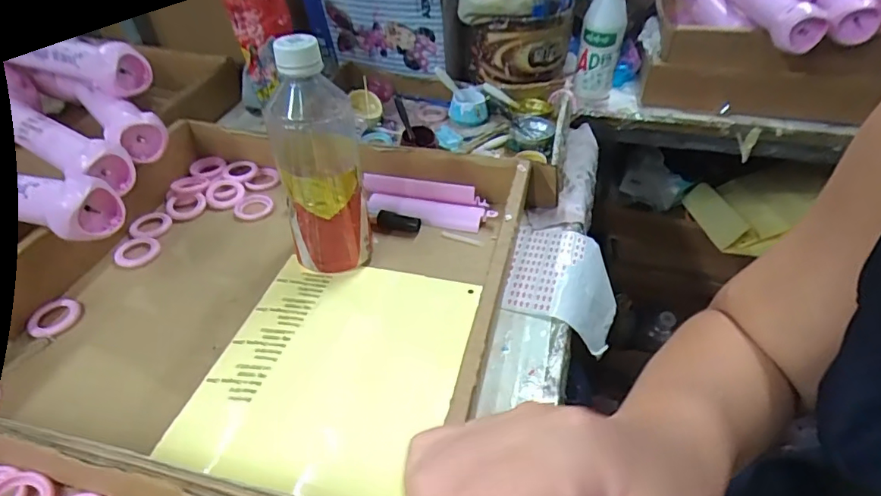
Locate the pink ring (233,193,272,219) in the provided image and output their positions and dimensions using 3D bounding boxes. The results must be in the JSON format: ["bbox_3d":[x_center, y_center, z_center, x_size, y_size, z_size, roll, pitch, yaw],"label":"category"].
[{"bbox_3d":[-0.186,-0.042,0.517,0.037,0.004,0.039,0,42,0],"label":"pink ring"}]

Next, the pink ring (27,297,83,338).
[{"bbox_3d":[-0.307,0.055,0.412,0.038,0.005,0.034,-30,50,-29],"label":"pink ring"}]

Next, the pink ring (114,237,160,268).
[{"bbox_3d":[-0.276,0.003,0.472,0.039,0.004,0.037,0,42,0],"label":"pink ring"}]

